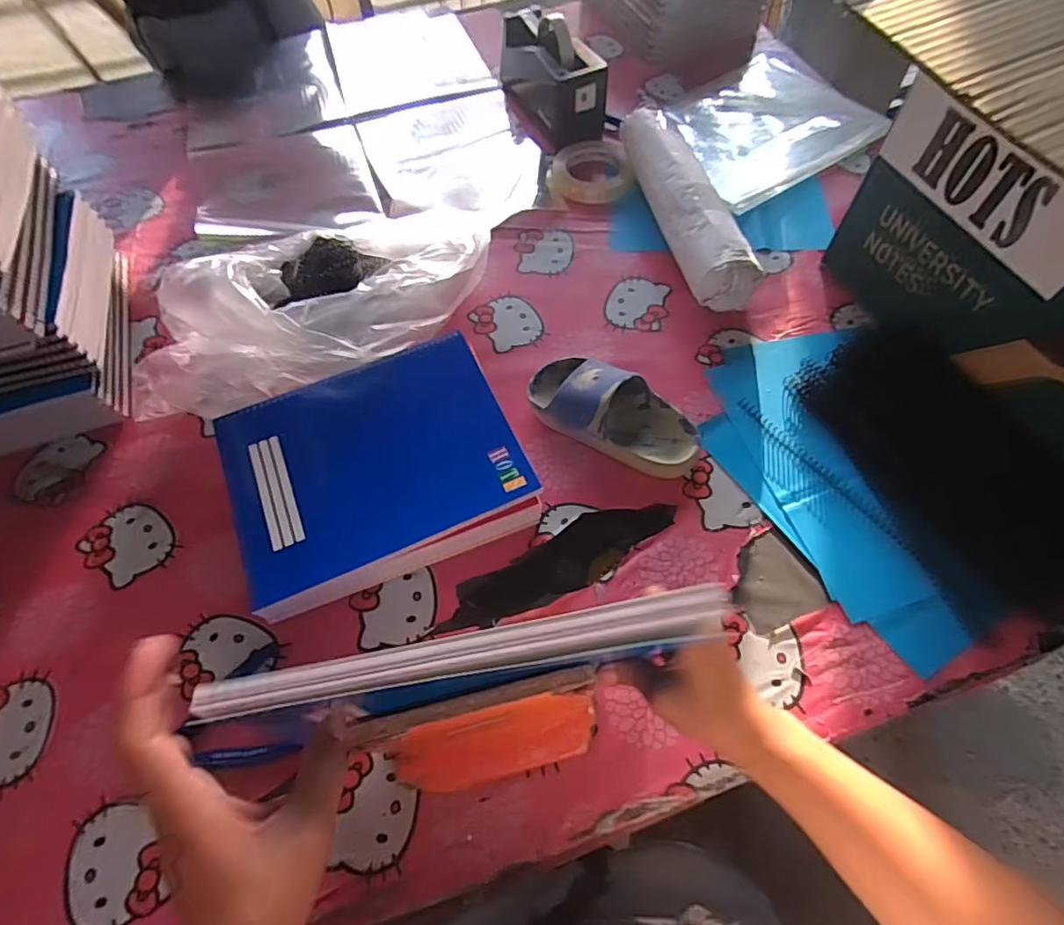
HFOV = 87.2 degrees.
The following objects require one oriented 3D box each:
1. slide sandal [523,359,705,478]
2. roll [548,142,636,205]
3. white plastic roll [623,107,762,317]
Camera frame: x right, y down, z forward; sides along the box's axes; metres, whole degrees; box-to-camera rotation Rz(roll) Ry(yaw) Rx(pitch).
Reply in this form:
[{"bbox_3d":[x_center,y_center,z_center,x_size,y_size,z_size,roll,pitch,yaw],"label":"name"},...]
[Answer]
[{"bbox_3d":[0.079,-0.051,0.543,0.180,0.058,0.086,26,65,16],"label":"slide sandal"},{"bbox_3d":[0.077,-0.396,0.763,0.108,0.026,0.108,-1,60,2],"label":"roll"},{"bbox_3d":[0.178,-0.309,0.675,0.073,0.076,0.303,-13,61,-5],"label":"white plastic roll"}]

